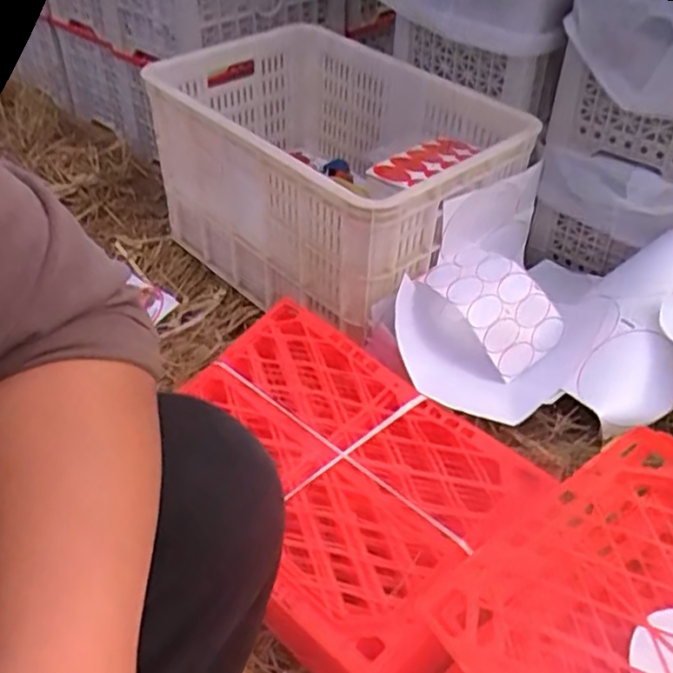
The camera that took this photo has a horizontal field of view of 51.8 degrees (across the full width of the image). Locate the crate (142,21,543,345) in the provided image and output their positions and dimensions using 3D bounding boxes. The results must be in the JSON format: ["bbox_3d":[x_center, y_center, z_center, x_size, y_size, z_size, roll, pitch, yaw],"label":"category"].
[{"bbox_3d":[-0.028,-0.265,1.092,0.345,0.270,0.554,-31,50,-29],"label":"crate"}]

